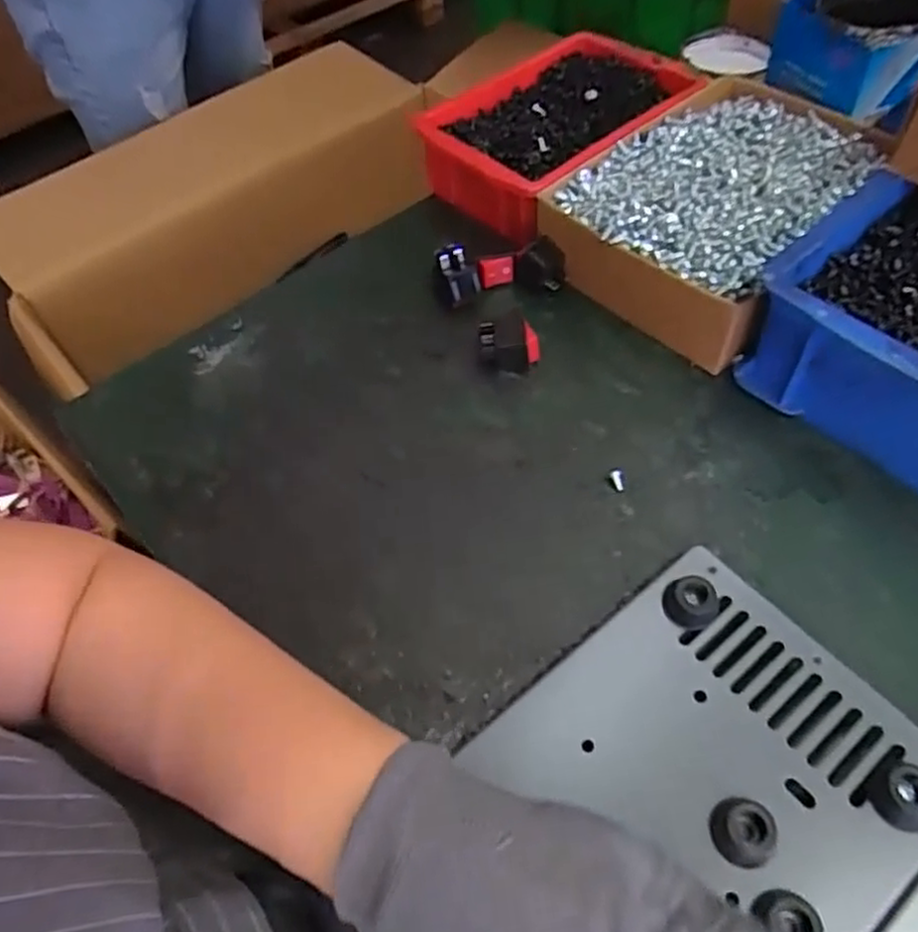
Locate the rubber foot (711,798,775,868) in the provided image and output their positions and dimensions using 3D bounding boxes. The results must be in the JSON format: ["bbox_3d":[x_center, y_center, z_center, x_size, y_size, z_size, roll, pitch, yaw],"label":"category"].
[{"bbox_3d":[0.112,0.145,0.282,0.022,0.015,0.023,-2,55,4],"label":"rubber foot"}]

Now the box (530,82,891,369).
[{"bbox_3d":[0.174,-0.175,0.489,0.161,0.060,0.235,37,66,26],"label":"box"}]

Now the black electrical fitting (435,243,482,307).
[{"bbox_3d":[0.001,-0.130,0.488,0.022,0.033,0.029,-24,57,-11],"label":"black electrical fitting"}]

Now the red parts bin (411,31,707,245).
[{"bbox_3d":[0.075,-0.260,0.555,0.213,0.056,0.145,-39,61,-20],"label":"red parts bin"}]

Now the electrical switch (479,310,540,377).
[{"bbox_3d":[0.032,-0.079,0.456,0.036,0.029,0.033,-4,55,2],"label":"electrical switch"}]

